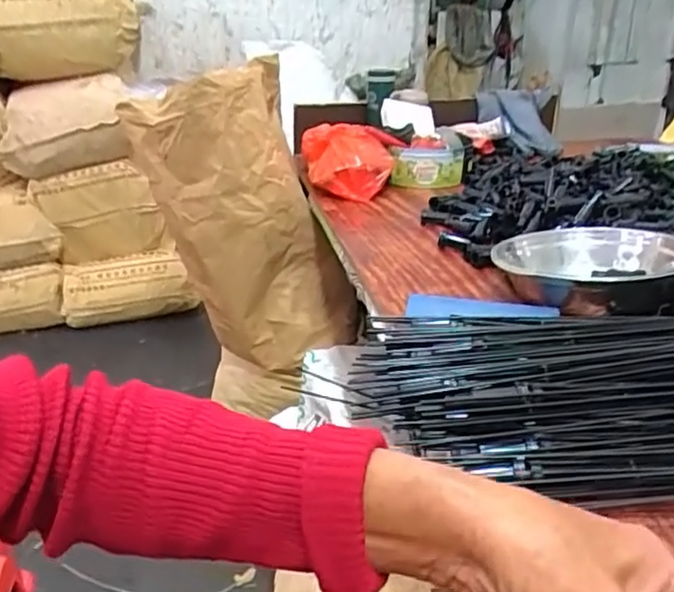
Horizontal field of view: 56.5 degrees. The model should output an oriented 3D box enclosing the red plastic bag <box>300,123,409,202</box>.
[{"bbox_3d":[0.032,-0.257,1.183,0.180,0.089,0.189,-5,27,-6],"label":"red plastic bag"}]

